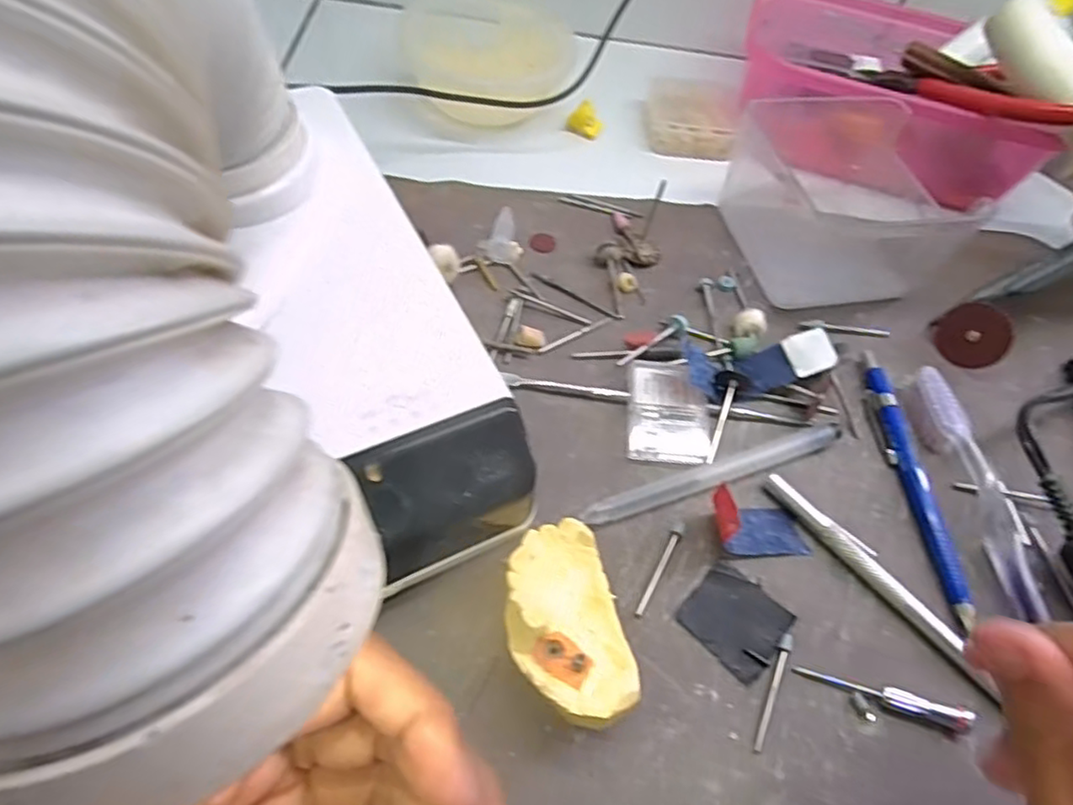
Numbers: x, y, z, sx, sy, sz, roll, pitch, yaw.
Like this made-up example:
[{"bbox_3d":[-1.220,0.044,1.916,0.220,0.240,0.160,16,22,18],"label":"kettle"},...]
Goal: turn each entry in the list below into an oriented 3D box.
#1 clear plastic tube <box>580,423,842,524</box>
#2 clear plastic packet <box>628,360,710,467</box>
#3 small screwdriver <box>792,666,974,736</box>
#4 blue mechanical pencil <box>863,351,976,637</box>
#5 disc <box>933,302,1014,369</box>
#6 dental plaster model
[{"bbox_3d":[0.075,0.027,0.273,0.123,0.009,0.009,-15,60,-17],"label":"clear plastic tube"},{"bbox_3d":[0.057,0.003,0.287,0.034,0.010,0.046,7,55,-3],"label":"clear plastic packet"},{"bbox_3d":[0.121,0.102,0.231,0.058,0.007,0.008,20,56,5],"label":"small screwdriver"},{"bbox_3d":[0.162,0.031,0.283,0.010,0.007,0.125,2,56,-7],"label":"blue mechanical pencil"},{"bbox_3d":[0.215,-0.033,0.325,0.004,0.031,0.033,-1,16,-40],"label":"disc"},{"bbox_3d":[0.009,0.075,0.222,0.037,0.030,0.065,-6,57,-12],"label":"dental plaster model"}]

